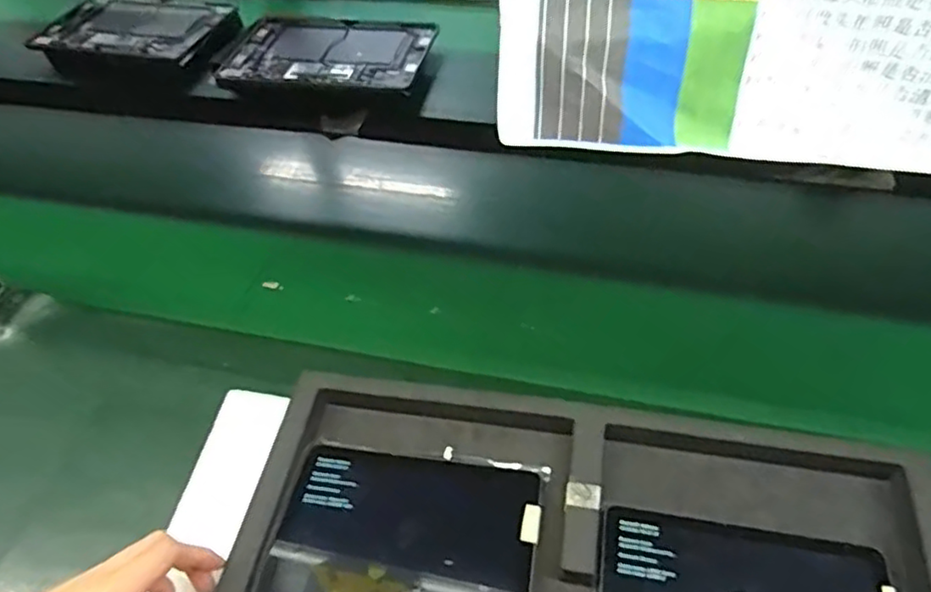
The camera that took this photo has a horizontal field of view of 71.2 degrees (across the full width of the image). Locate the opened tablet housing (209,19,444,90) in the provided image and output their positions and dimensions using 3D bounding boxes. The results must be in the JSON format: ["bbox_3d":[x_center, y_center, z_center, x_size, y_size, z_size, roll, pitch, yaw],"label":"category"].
[{"bbox_3d":[-0.180,-0.331,0.880,0.265,0.017,0.169,8,50,11],"label":"opened tablet housing"}]

